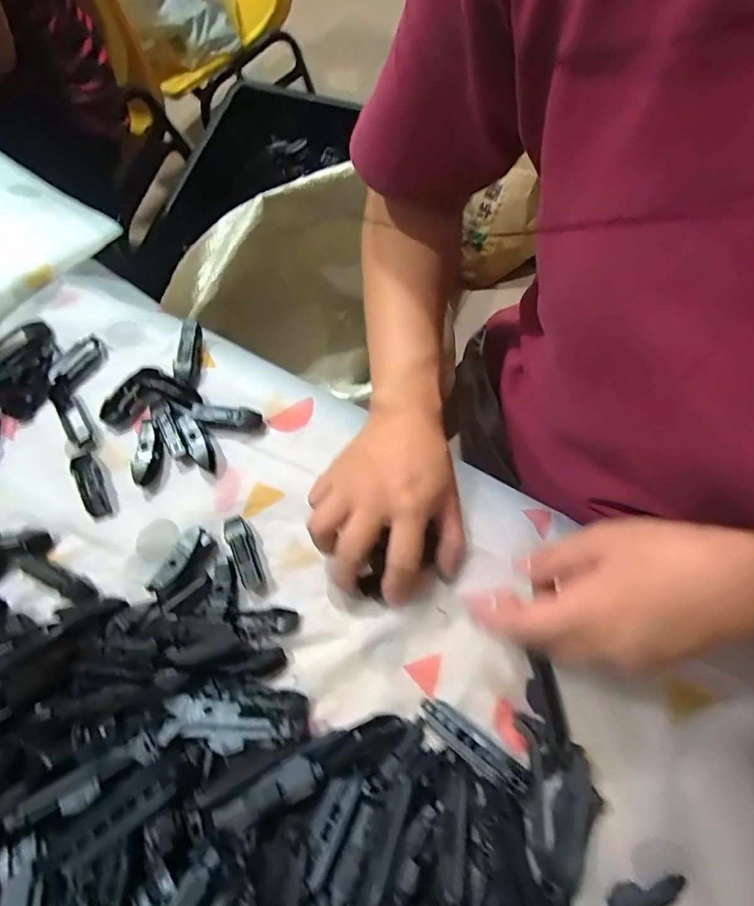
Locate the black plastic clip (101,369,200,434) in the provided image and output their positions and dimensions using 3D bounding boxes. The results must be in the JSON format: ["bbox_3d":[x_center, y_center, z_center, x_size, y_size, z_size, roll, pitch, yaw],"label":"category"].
[{"bbox_3d":[-0.186,-0.047,0.379,0.075,0.021,0.036,-23,73,-5],"label":"black plastic clip"}]

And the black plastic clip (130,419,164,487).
[{"bbox_3d":[-0.177,-0.001,0.366,0.016,0.015,0.051,-2,72,2],"label":"black plastic clip"}]

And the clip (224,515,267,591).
[{"bbox_3d":[-0.096,0.070,0.338,0.018,0.012,0.051,-28,73,-6],"label":"clip"}]

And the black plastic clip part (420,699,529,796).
[{"bbox_3d":[0.059,0.182,0.295,0.073,0.006,0.018,29,71,27],"label":"black plastic clip part"}]

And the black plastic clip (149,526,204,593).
[{"bbox_3d":[-0.141,0.076,0.334,0.015,0.016,0.051,31,76,12],"label":"black plastic clip"}]

